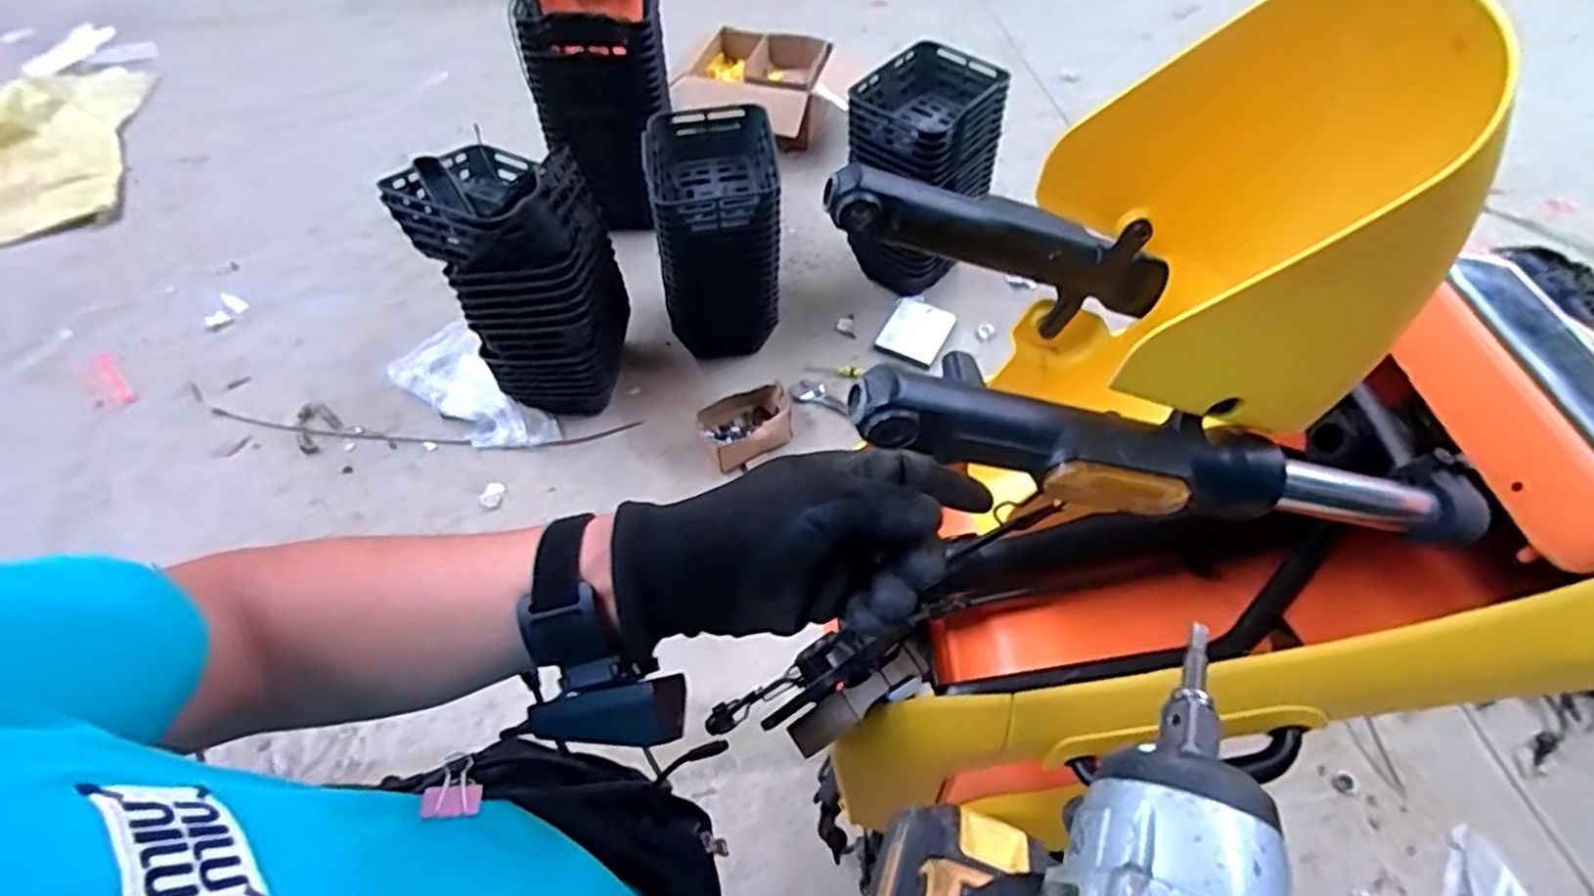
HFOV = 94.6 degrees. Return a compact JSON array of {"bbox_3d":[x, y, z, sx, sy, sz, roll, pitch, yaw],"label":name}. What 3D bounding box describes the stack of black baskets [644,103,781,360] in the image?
[{"bbox_3d":[-0.187,-0.499,1.761,0.270,0.467,0.352,-4,56,-3],"label":"stack of black baskets"}]

